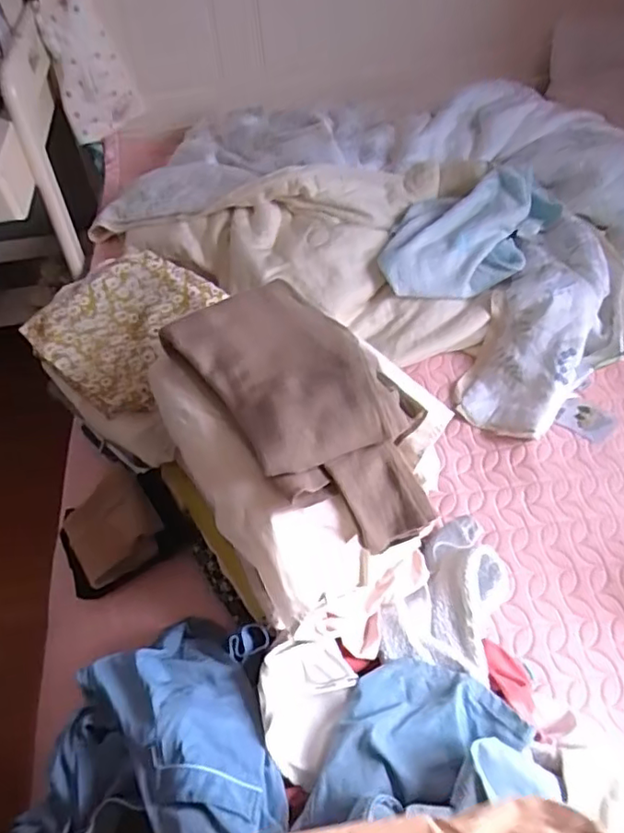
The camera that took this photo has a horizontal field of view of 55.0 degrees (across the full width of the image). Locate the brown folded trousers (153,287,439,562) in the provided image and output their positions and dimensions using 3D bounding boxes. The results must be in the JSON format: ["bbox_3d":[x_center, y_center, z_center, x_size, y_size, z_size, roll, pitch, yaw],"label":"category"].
[{"bbox_3d":[0.000,-0.017,0.566,0.160,0.079,0.308,-34,70,-21],"label":"brown folded trousers"}]

